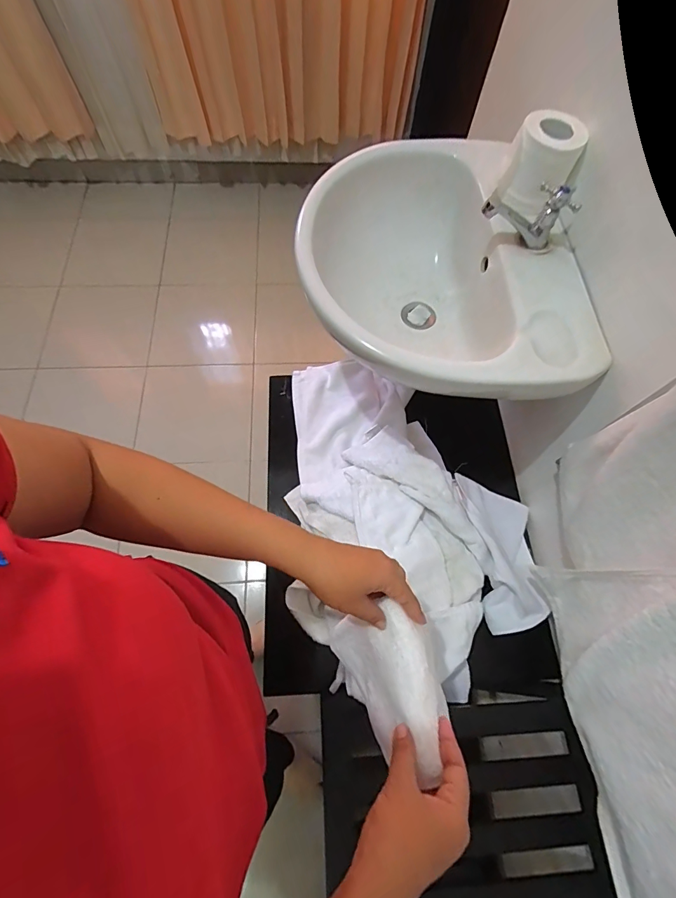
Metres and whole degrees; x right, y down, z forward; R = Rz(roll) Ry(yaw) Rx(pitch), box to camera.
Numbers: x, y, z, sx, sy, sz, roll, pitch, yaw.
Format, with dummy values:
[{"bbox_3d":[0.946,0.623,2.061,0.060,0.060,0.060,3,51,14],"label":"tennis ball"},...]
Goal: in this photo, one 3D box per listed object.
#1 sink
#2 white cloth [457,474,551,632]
[{"bbox_3d":[0.148,-0.258,0.660,0.391,0.170,0.462,-8,68,-5],"label":"sink"},{"bbox_3d":[0.297,0.170,0.712,0.130,0.066,0.279,-7,68,-5],"label":"white cloth"}]

